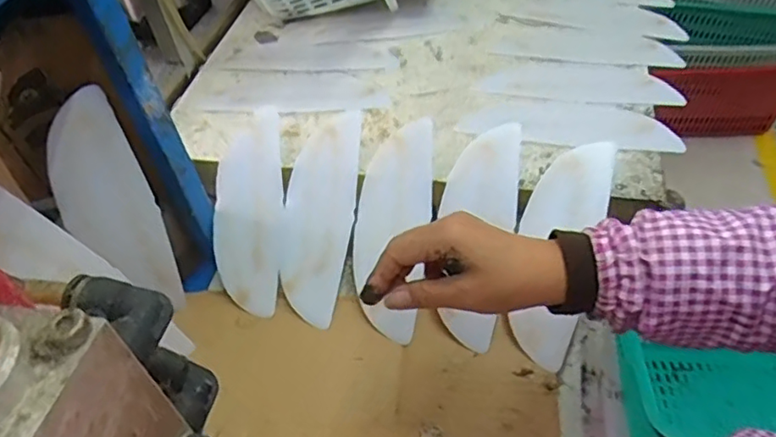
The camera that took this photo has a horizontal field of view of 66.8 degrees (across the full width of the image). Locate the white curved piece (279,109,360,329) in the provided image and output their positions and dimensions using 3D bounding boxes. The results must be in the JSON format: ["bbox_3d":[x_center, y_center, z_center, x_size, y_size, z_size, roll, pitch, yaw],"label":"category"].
[{"bbox_3d":[-0.068,-0.008,0.593,0.070,0.022,0.223,3,71,10],"label":"white curved piece"}]

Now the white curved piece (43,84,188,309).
[{"bbox_3d":[-0.241,-0.003,0.520,0.071,0.212,0.013,-26,27,-19],"label":"white curved piece"}]

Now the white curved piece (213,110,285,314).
[{"bbox_3d":[-0.143,-0.015,0.609,0.071,0.019,0.227,-4,69,3],"label":"white curved piece"}]

